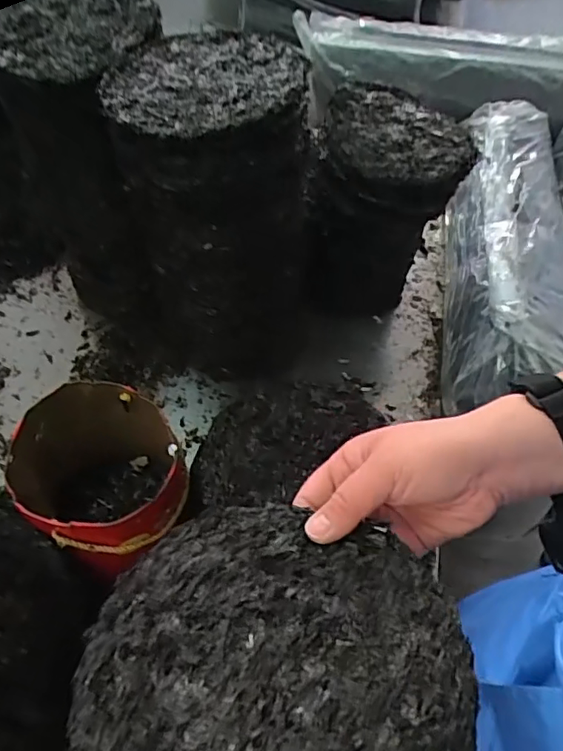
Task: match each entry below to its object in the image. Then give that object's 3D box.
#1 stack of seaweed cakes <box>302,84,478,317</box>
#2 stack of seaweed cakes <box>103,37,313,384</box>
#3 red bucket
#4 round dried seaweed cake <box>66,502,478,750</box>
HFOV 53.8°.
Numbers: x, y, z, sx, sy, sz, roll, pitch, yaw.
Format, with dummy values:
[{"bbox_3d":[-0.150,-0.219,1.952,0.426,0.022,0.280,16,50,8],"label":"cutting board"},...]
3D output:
[{"bbox_3d":[0.135,-0.220,0.811,0.185,0.298,0.184,19,54,10],"label":"stack of seaweed cakes"},{"bbox_3d":[-0.080,-0.166,0.684,0.186,0.404,0.166,-10,55,-11],"label":"stack of seaweed cakes"},{"bbox_3d":[-0.188,0.124,0.602,0.150,0.175,0.169,-29,60,-23],"label":"red bucket"},{"bbox_3d":[-0.007,0.150,0.280,0.190,0.015,0.176,-6,49,6],"label":"round dried seaweed cake"}]

